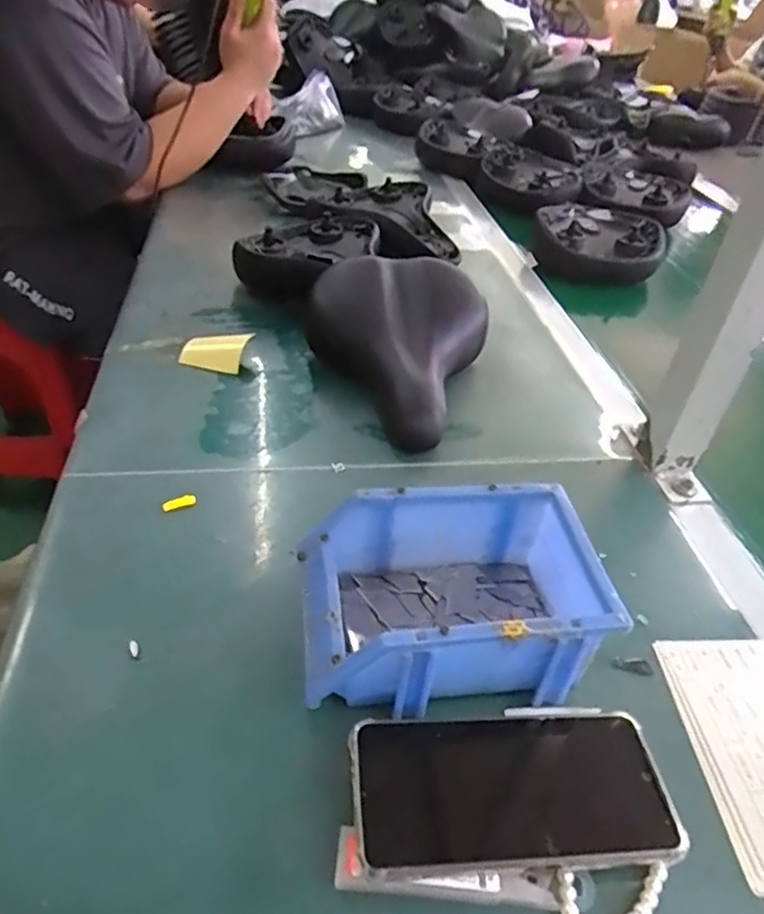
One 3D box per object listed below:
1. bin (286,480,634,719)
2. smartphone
[{"bbox_3d":[0.040,0.088,0.407,0.175,0.080,0.117,-2,41,-9],"label":"bin"},{"bbox_3d":[0.068,0.172,0.340,0.164,0.009,0.077,0,39,-7],"label":"smartphone"}]

